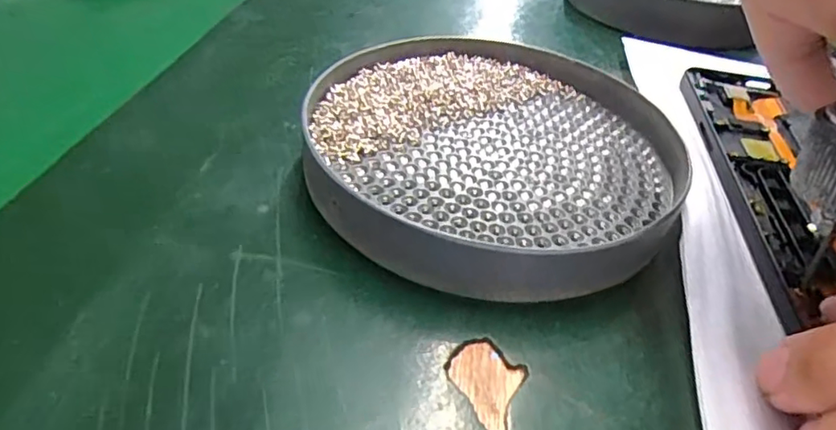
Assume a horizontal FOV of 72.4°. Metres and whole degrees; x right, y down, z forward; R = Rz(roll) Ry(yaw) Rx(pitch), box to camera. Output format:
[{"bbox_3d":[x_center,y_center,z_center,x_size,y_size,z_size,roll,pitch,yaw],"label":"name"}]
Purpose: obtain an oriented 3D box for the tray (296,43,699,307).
[{"bbox_3d":[0.021,-0.023,0.179,0.114,0.020,0.111,2,39,-2],"label":"tray"}]

